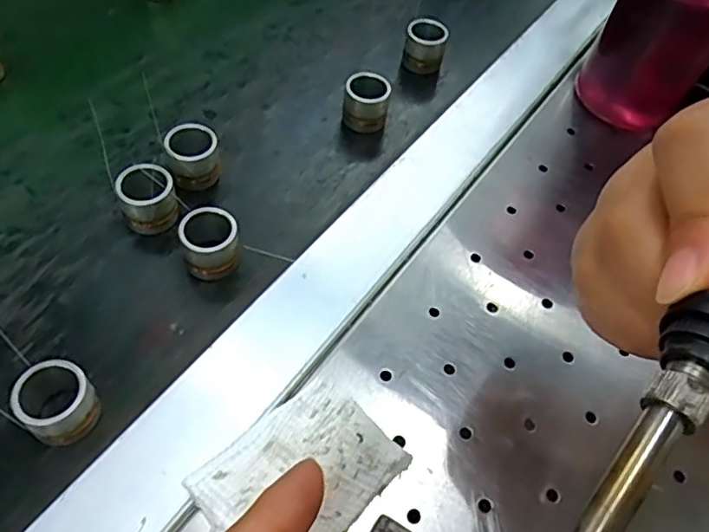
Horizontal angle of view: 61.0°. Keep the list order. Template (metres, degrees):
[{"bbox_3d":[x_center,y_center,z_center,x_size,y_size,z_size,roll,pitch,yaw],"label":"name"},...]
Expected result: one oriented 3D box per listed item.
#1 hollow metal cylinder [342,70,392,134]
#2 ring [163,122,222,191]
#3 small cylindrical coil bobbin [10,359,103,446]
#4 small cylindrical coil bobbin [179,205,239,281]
[{"bbox_3d":[0.006,-0.088,0.333,0.024,0.030,0.021,6,55,-4],"label":"hollow metal cylinder"},{"bbox_3d":[-0.079,-0.053,0.298,0.024,0.024,0.024,4,56,-6],"label":"ring"},{"bbox_3d":[-0.109,0.051,0.223,0.024,0.027,0.025,4,56,-6],"label":"small cylindrical coil bobbin"},{"bbox_3d":[-0.064,-0.008,0.268,0.023,0.027,0.024,4,56,-6],"label":"small cylindrical coil bobbin"}]

